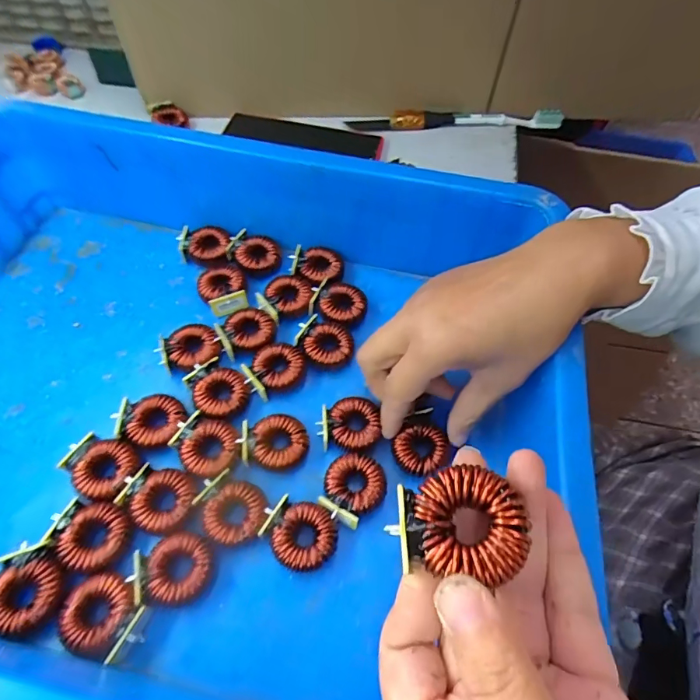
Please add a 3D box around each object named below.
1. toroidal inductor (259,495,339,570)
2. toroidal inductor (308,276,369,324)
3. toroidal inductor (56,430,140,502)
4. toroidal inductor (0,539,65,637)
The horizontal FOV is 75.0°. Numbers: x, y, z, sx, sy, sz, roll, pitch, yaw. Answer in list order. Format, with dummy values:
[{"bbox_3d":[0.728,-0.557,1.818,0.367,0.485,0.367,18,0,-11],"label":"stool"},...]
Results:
[{"bbox_3d":[-0.028,0.105,0.258,0.041,0.018,0.035,17,57,8],"label":"toroidal inductor"},{"bbox_3d":[-0.009,-0.035,0.346,0.040,0.017,0.033,28,59,14],"label":"toroidal inductor"},{"bbox_3d":[-0.147,0.070,0.272,0.042,0.016,0.034,36,61,18],"label":"toroidal inductor"},{"bbox_3d":[-0.166,0.123,0.232,0.034,0.012,0.038,-22,61,-17],"label":"toroidal inductor"}]

